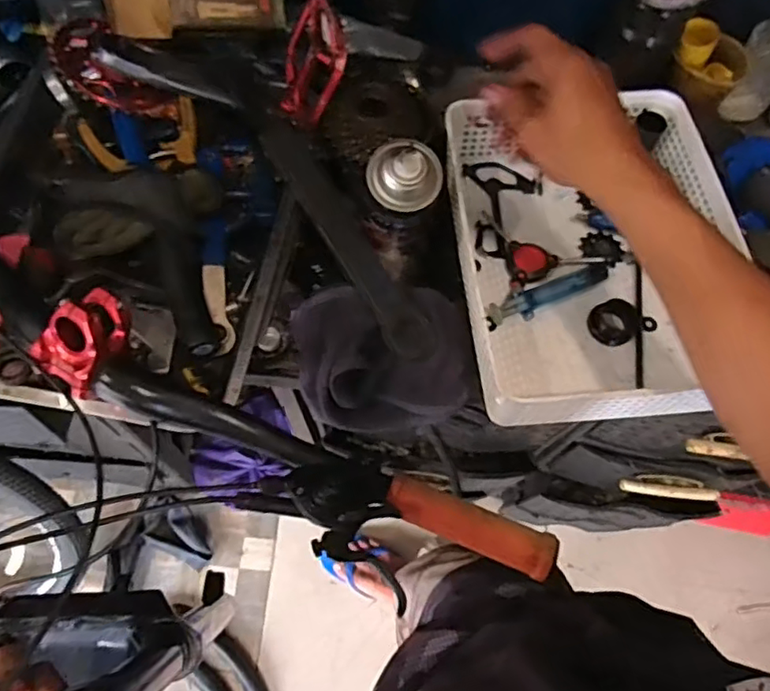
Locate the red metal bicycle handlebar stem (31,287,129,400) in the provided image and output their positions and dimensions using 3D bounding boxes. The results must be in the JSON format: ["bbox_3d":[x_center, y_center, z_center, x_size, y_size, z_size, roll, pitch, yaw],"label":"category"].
[{"bbox_3d":[-0.226,-0.006,0.455,0.051,0.046,0.074,28,71,9],"label":"red metal bicycle handlebar stem"}]

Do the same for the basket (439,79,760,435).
[{"bbox_3d":[0.199,-0.090,0.601,0.246,0.085,0.333,-3,69,-3],"label":"basket"}]

